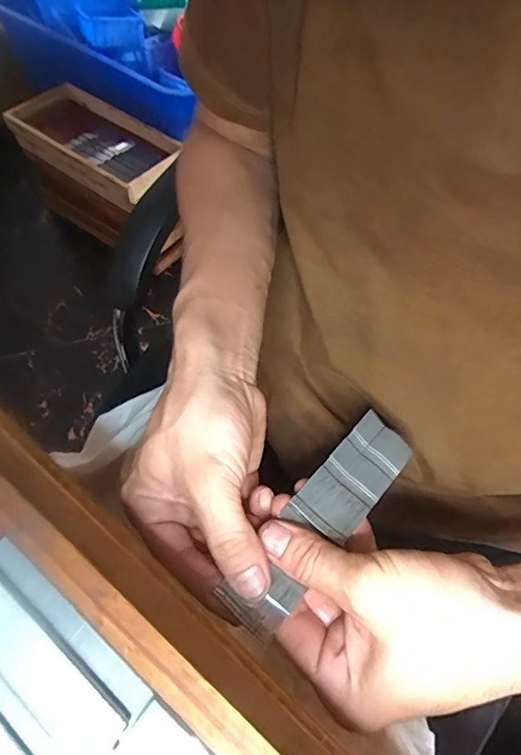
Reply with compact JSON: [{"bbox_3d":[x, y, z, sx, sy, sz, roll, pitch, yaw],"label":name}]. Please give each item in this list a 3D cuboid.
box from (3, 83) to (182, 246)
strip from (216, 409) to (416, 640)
[{"bbox_3d":[-0.417,-0.533,1.246,0.492,0.195,0.243,35,63,19],"label":"box"},{"bbox_3d":[0.034,0.075,0.268,0.036,0.008,0.137,41,63,11],"label":"strip"}]

